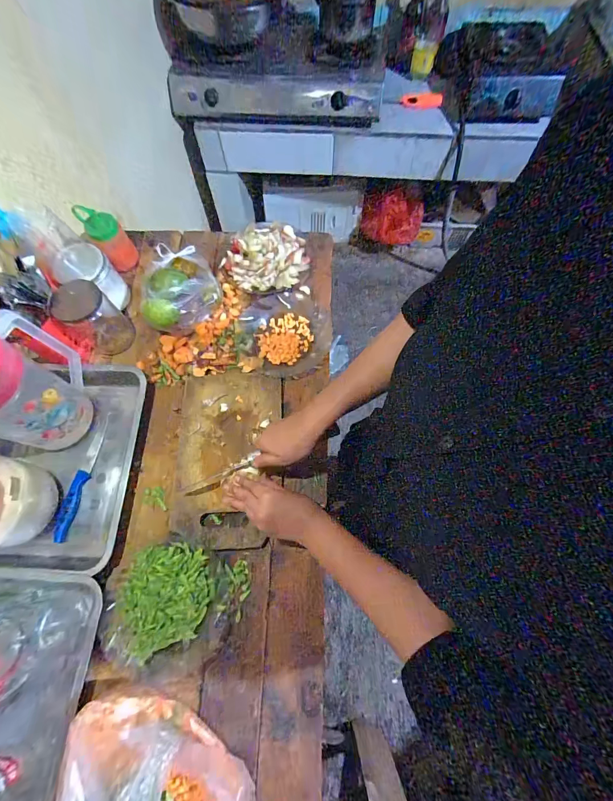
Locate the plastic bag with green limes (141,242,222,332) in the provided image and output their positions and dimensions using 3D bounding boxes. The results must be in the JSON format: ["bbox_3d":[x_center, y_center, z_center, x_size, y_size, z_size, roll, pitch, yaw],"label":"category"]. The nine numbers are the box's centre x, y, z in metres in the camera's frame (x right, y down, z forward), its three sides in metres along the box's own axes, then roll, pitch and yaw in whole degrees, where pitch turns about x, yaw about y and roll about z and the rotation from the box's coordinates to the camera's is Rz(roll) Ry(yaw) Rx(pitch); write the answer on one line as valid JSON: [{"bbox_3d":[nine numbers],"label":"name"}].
[{"bbox_3d":[-0.254,-0.226,0.674,0.145,0.081,0.182,-24,69,-9],"label":"plastic bag with green limes"}]

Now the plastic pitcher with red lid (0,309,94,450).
[{"bbox_3d":[-0.432,-0.014,0.522,0.105,0.226,0.150,-2,68,0],"label":"plastic pitcher with red lid"}]

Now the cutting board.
[{"bbox_3d":[-0.132,0.088,0.590,0.176,0.014,0.299,-2,68,0],"label":"cutting board"}]

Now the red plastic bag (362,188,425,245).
[{"bbox_3d":[0.389,-0.826,1.568,0.272,0.207,0.071,7,68,4],"label":"red plastic bag"}]

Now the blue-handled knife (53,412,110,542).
[{"bbox_3d":[-0.388,0.130,0.599,0.028,0.013,0.212,7,68,4],"label":"blue-handled knife"}]

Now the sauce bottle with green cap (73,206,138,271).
[{"bbox_3d":[-0.407,-0.331,0.703,0.060,0.128,0.063,25,68,36],"label":"sauce bottle with green cap"}]

